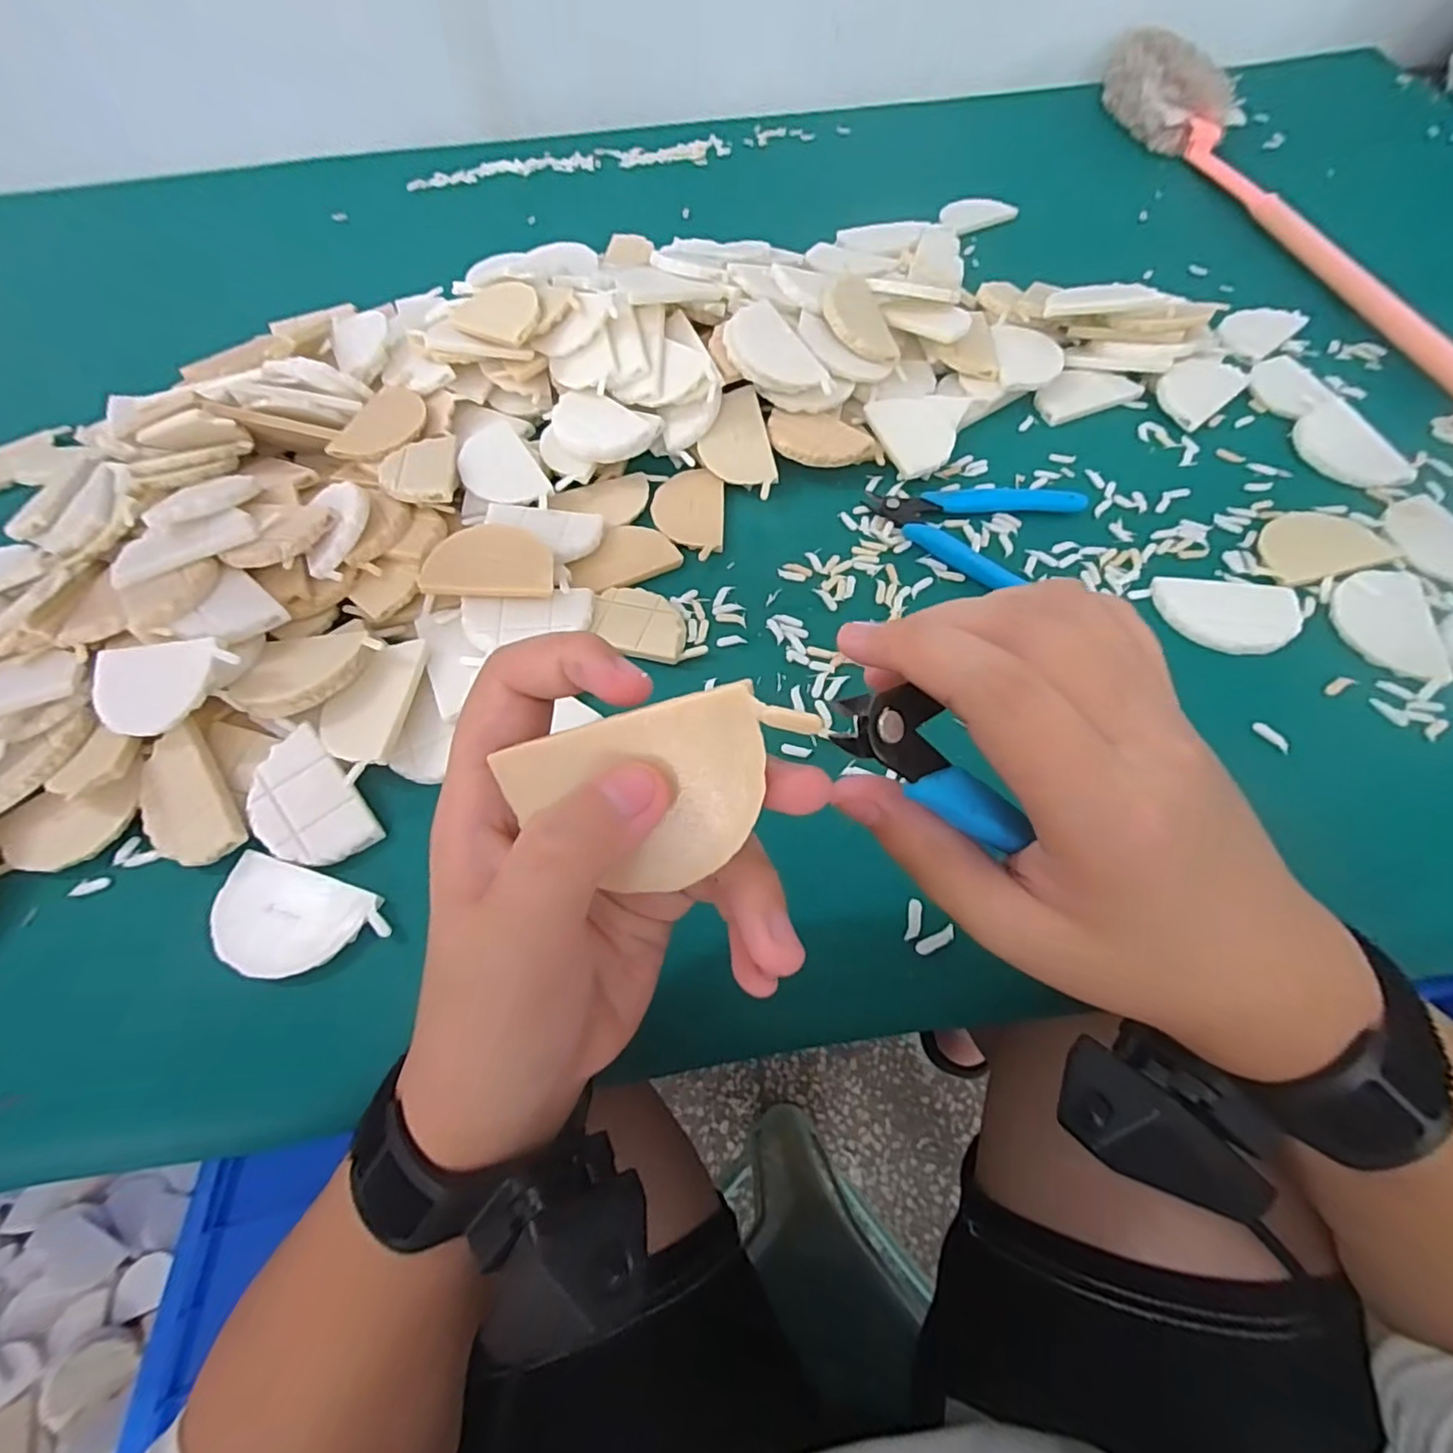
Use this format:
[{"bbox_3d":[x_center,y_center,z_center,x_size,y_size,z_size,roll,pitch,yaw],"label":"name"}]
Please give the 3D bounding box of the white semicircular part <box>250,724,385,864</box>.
[{"bbox_3d":[-0.191,0.035,0.277,0.042,0.010,0.066,-41,66,-19],"label":"white semicircular part"}]

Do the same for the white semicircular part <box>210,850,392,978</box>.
[{"bbox_3d":[-0.182,0.081,0.256,0.076,0.005,0.042,15,62,11],"label":"white semicircular part"}]

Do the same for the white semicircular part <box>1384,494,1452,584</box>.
[{"bbox_3d":[0.391,-0.099,0.335,0.040,0.004,0.069,-12,60,-4],"label":"white semicircular part"}]

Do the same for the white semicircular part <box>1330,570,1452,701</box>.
[{"bbox_3d":[0.333,-0.051,0.309,0.044,0.004,0.079,15,62,11],"label":"white semicircular part"}]

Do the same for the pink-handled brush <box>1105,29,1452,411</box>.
[{"bbox_3d":[0.460,-0.423,0.491,0.063,0.055,0.643,-7,60,-1],"label":"pink-handled brush"}]

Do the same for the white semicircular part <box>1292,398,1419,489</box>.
[{"bbox_3d":[0.379,-0.170,0.375,0.046,0.010,0.069,-19,61,-8],"label":"white semicircular part"}]

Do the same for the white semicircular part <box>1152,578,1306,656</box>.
[{"bbox_3d":[0.263,-0.059,0.321,0.069,0.004,0.050,11,61,9],"label":"white semicircular part"}]

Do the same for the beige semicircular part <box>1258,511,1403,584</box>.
[{"bbox_3d":[0.324,-0.101,0.339,0.070,0.004,0.046,-16,60,-6],"label":"beige semicircular part"}]

